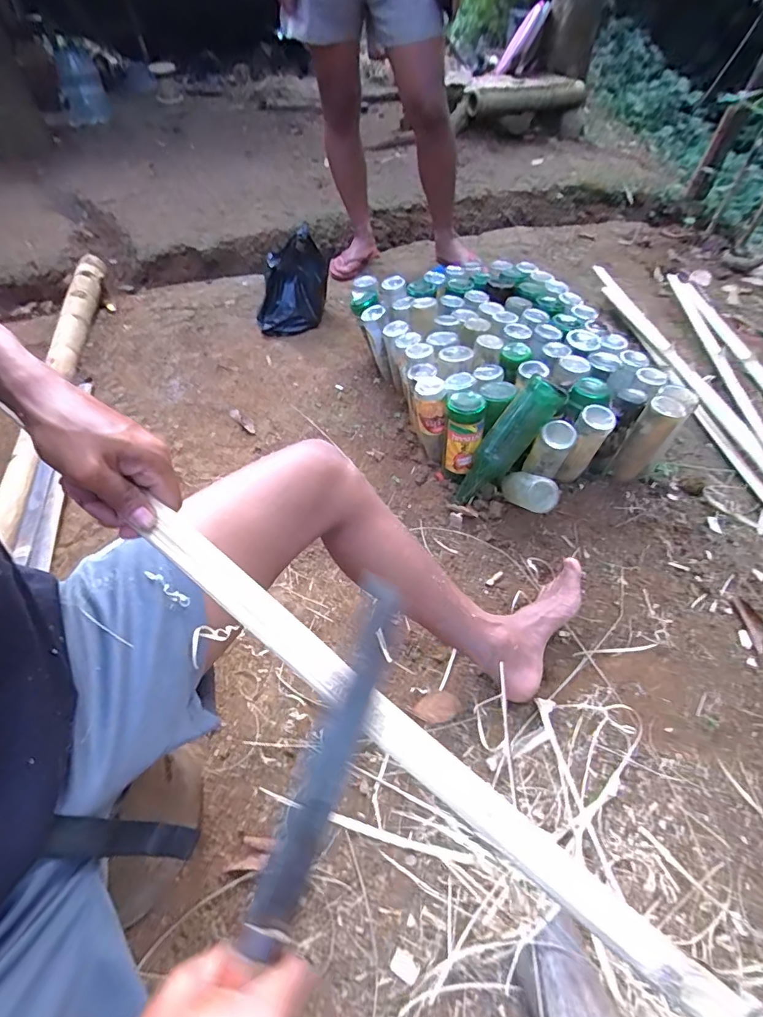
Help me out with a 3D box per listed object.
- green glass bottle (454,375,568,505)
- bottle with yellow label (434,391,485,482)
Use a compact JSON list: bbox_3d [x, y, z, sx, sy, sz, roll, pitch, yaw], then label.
[{"bbox_3d":[0.221,-0.111,0.841,0.070,0.264,0.067,8,36,-47],"label":"green glass bottle"},{"bbox_3d":[0.151,-0.132,0.881,0.070,0.179,0.068,10,52,8],"label":"bottle with yellow label"}]

